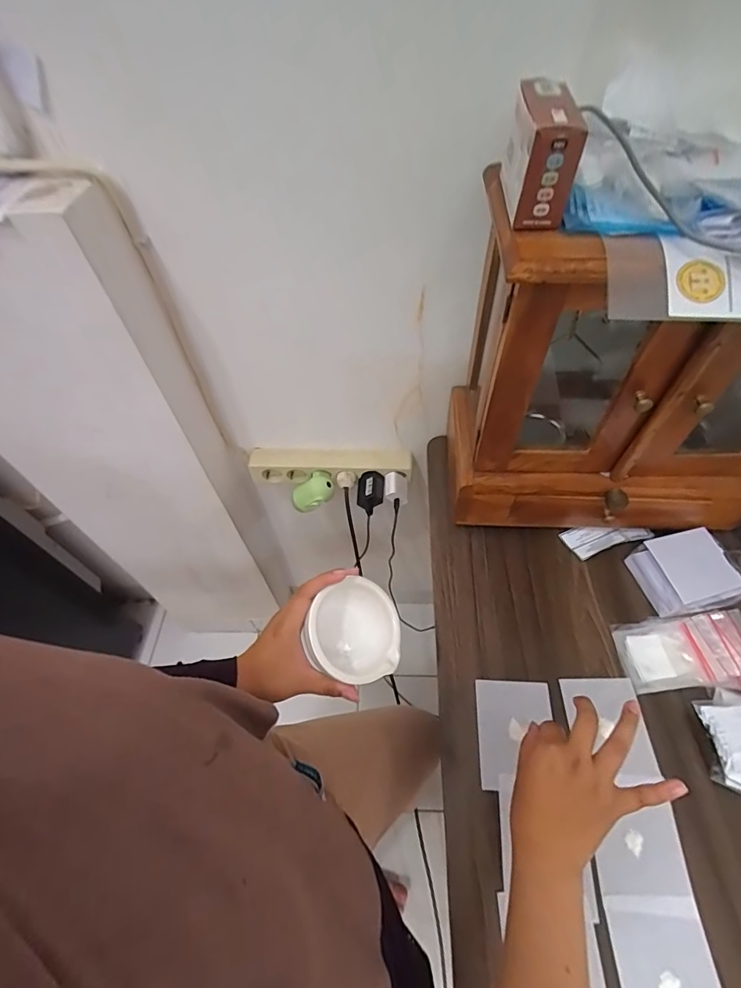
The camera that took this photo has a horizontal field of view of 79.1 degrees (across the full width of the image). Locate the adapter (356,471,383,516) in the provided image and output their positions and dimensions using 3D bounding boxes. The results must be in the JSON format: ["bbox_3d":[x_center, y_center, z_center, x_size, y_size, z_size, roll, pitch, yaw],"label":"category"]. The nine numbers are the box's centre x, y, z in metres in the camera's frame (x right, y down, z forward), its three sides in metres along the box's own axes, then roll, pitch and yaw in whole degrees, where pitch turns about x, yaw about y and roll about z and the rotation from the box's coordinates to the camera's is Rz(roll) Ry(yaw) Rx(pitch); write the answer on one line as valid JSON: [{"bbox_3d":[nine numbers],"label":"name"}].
[{"bbox_3d":[0.001,-0.004,0.779,0.045,0.018,0.077,13,75,-6],"label":"adapter"}]

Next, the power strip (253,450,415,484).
[{"bbox_3d":[-0.071,-0.048,0.811,0.286,0.057,0.044,2,53,5],"label":"power strip"}]

